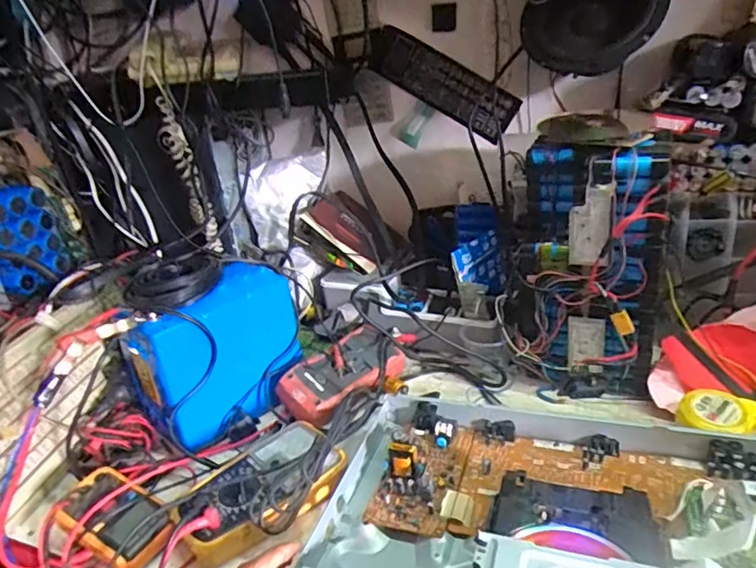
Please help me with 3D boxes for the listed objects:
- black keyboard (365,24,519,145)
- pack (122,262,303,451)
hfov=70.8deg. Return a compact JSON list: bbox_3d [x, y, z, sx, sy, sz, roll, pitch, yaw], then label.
[{"bbox_3d":[0.094,-0.295,0.785,0.227,0.071,0.020,31,31,3],"label":"black keyboard"},{"bbox_3d":[-0.185,0.077,0.646,0.055,0.185,0.189,8,28,45],"label":"pack"}]

